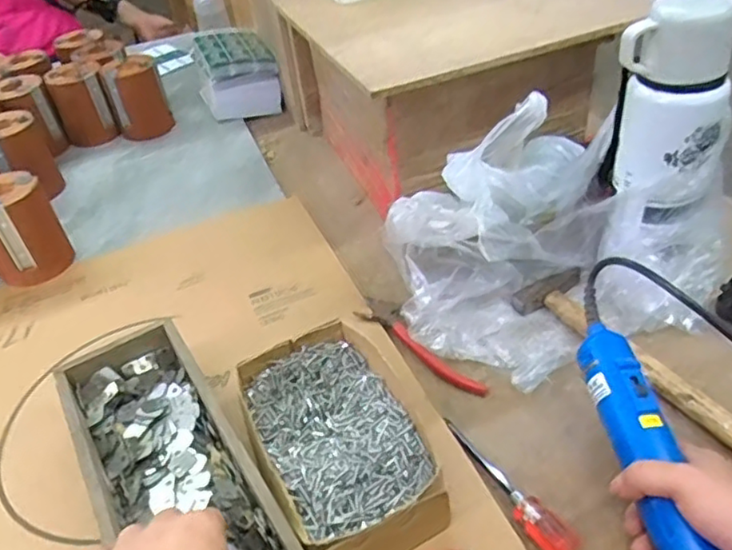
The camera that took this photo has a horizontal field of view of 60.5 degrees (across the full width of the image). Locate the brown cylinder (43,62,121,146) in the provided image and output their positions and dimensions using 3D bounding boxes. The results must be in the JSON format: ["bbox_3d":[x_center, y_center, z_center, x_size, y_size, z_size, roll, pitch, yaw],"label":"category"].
[{"bbox_3d":[-0.414,-0.250,0.927,0.071,0.109,0.066,-16,41,-11],"label":"brown cylinder"}]

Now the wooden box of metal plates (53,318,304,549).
[{"bbox_3d":[-0.126,0.146,0.438,0.100,0.062,0.286,-30,45,-25],"label":"wooden box of metal plates"}]

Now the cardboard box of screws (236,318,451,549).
[{"bbox_3d":[-0.016,0.124,0.463,0.120,0.054,0.195,-20,42,-15],"label":"cardboard box of screws"}]

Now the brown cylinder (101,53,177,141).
[{"bbox_3d":[-0.336,-0.260,0.925,0.078,0.107,0.077,-22,42,-18],"label":"brown cylinder"}]

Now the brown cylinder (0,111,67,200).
[{"bbox_3d":[-0.443,-0.144,0.803,0.067,0.106,0.069,-4,40,3],"label":"brown cylinder"}]

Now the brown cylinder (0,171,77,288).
[{"bbox_3d":[-0.375,-0.048,0.680,0.078,0.101,0.069,-34,47,-29],"label":"brown cylinder"}]

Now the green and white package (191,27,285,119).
[{"bbox_3d":[-0.201,-0.309,0.972,0.107,0.101,0.143,-19,42,-15],"label":"green and white package"}]

